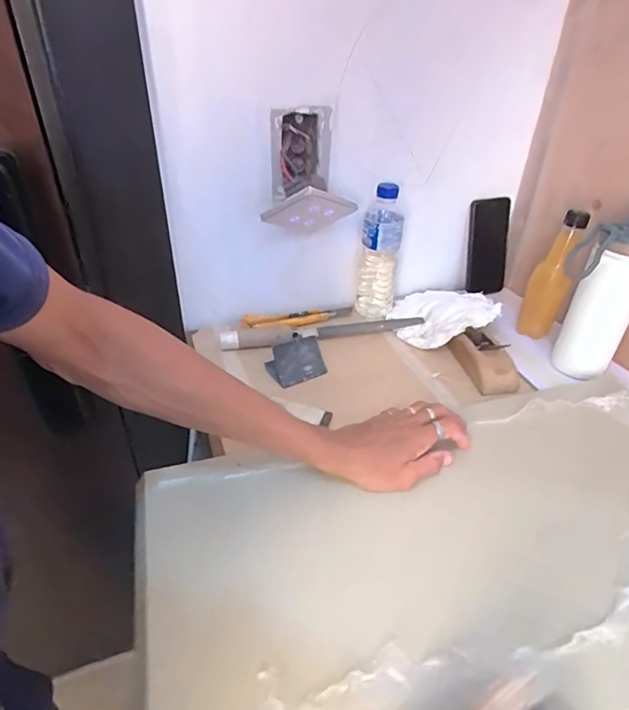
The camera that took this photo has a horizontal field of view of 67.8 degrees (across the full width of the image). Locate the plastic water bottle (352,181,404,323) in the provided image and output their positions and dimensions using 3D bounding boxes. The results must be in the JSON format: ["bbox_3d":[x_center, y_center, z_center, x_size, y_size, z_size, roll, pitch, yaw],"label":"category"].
[{"bbox_3d":[0.107,-0.164,0.753,0.060,0.206,0.057,11,36,12],"label":"plastic water bottle"}]

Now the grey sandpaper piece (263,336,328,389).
[{"bbox_3d":[-0.025,0.009,0.647,0.077,0.046,0.055,-20,41,-29],"label":"grey sandpaper piece"}]

